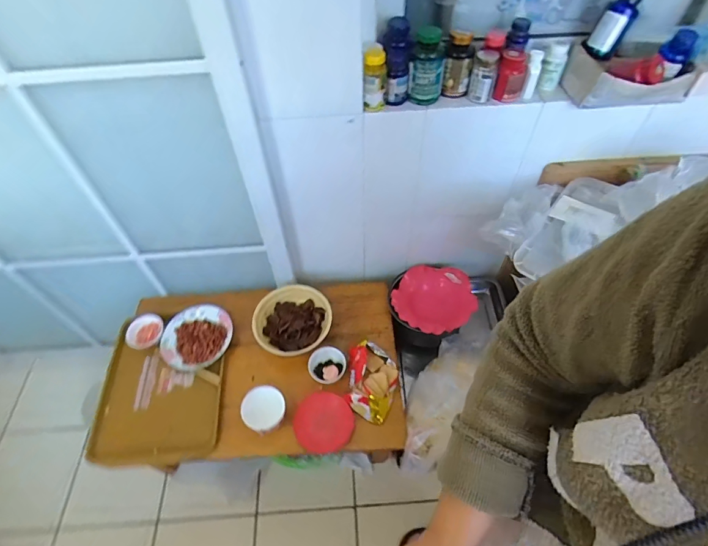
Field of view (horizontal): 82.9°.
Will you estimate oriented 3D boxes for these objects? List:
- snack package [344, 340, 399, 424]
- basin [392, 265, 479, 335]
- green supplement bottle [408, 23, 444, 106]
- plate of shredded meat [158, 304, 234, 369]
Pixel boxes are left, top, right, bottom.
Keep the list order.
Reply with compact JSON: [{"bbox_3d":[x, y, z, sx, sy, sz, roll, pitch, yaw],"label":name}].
[{"bbox_3d":[0.044,0.278,1.058,0.146,0.048,0.191,22,54,4],"label":"snack package"},{"bbox_3d":[0.246,0.074,1.224,0.242,0.046,0.252,35,54,29],"label":"basin"},{"bbox_3d":[0.148,-0.418,0.809,0.062,0.125,0.063,8,45,7],"label":"green supplement bottle"},{"bbox_3d":[-0.451,0.177,1.145,0.191,0.029,0.194,3,45,2],"label":"plate of shredded meat"}]

